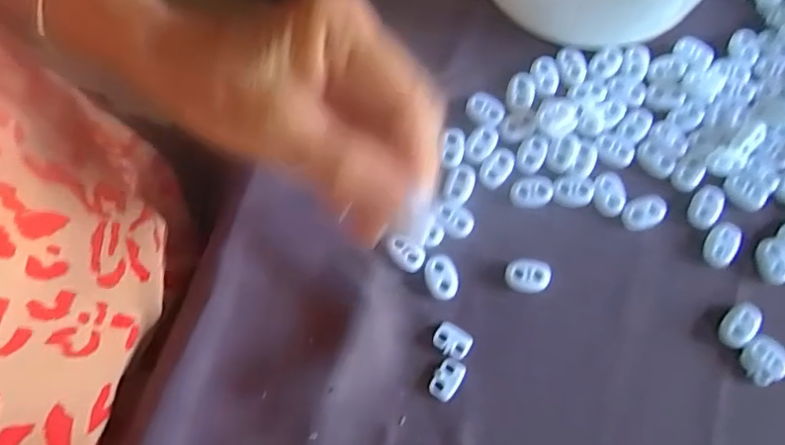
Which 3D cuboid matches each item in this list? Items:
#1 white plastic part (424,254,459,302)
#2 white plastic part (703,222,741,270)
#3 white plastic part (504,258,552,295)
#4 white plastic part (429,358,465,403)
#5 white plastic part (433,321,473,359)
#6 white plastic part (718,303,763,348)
[{"bbox_3d":[0.026,0.029,0.297,0.017,0.005,0.024,-19,77,-5],"label":"white plastic part"},{"bbox_3d":[0.175,0.012,0.298,0.017,0.008,0.025,25,77,6],"label":"white plastic part"},{"bbox_3d":[0.071,0.029,0.298,0.023,0.009,0.017,10,76,2],"label":"white plastic part"},{"bbox_3d":[0.028,0.079,0.283,0.014,0.004,0.021,27,77,6],"label":"white plastic part"},{"bbox_3d":[0.031,0.061,0.288,0.019,0.004,0.015,27,77,6],"label":"white plastic part"},{"bbox_3d":[0.178,0.052,0.287,0.016,0.008,0.025,43,79,9],"label":"white plastic part"}]

